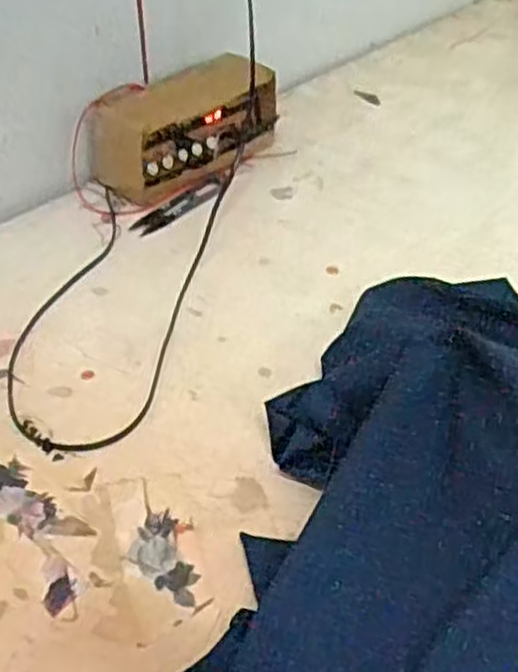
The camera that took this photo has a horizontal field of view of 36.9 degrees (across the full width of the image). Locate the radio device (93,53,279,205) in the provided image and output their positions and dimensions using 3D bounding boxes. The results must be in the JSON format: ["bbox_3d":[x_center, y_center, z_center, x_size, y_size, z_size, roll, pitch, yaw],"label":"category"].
[{"bbox_3d":[-0.064,-0.197,0.734,0.184,0.082,0.073,-27,48,-27],"label":"radio device"}]

